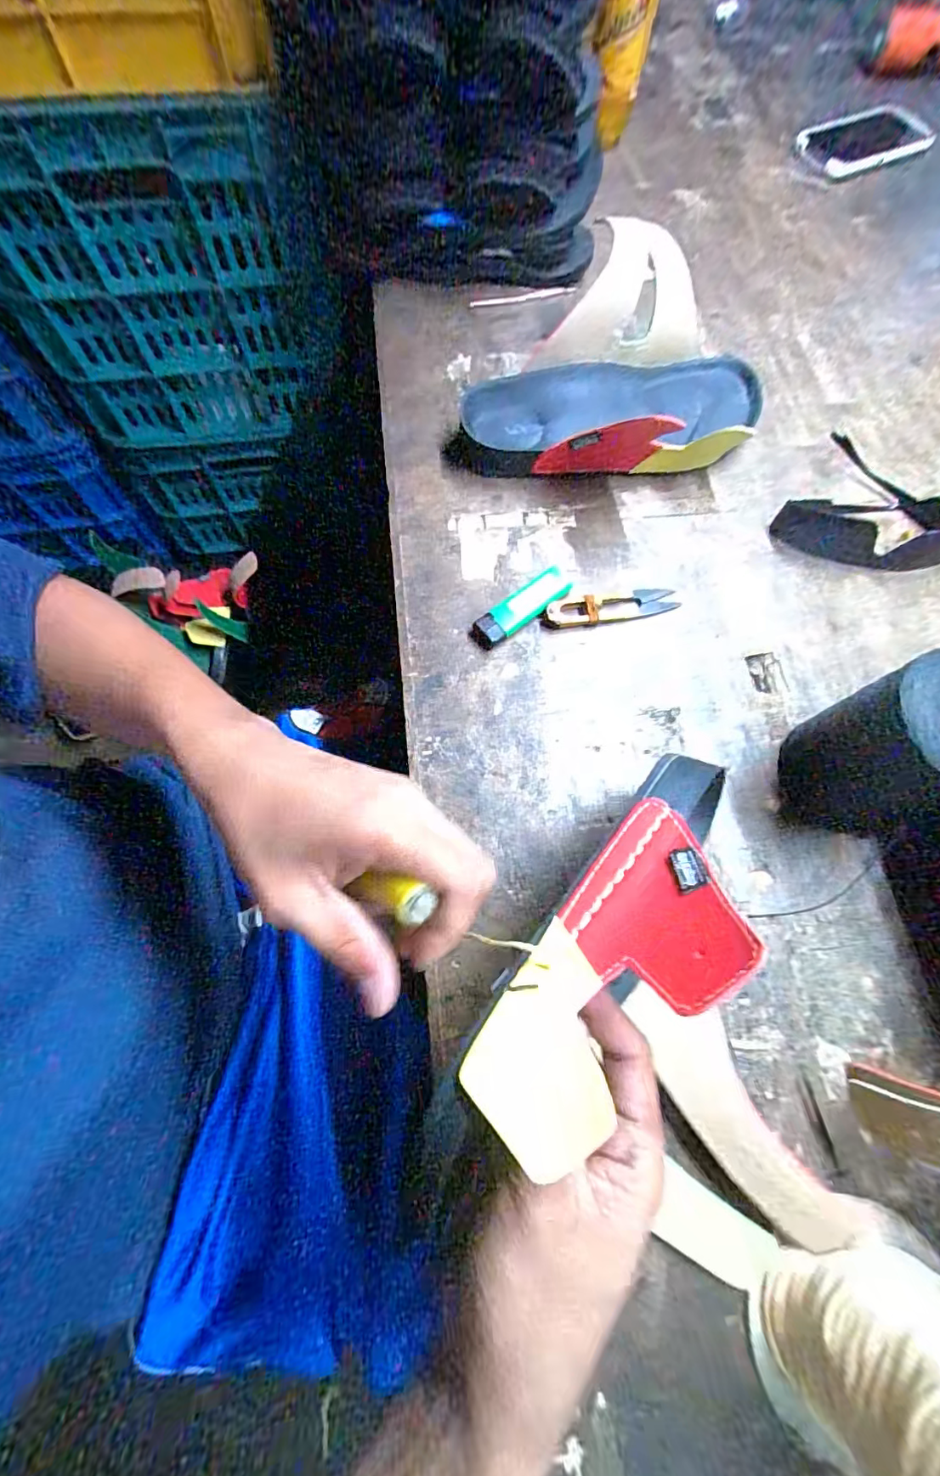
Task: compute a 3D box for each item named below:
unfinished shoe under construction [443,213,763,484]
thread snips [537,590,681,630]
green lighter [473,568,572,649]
[{"bbox_3d":[0.113,-0.289,0.403,0.252,0.098,0.159,-10,72,-5],"label":"unfinished shoe under construction"},{"bbox_3d":[0.102,-0.096,0.373,0.100,0.010,0.022,-12,72,-6],"label":"thread snips"},{"bbox_3d":[0.036,-0.094,0.370,0.080,0.009,0.024,-36,76,-13],"label":"green lighter"}]

